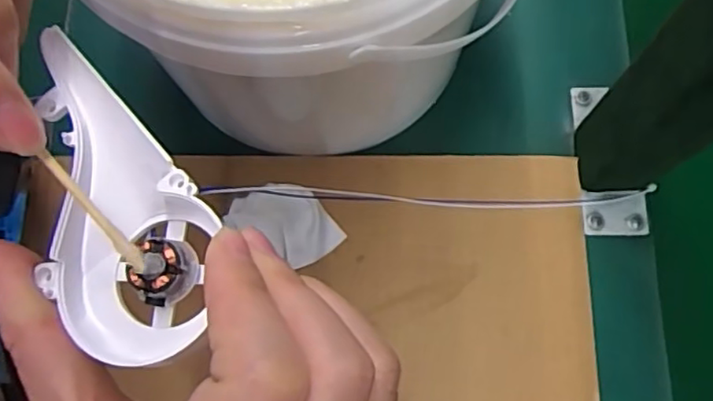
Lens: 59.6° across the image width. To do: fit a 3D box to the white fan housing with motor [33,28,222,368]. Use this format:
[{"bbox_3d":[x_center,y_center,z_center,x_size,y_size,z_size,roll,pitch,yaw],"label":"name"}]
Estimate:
[{"bbox_3d":[-0.063,-0.004,0.163,0.040,0.019,0.091,-19,76,-4],"label":"white fan housing with motor"}]

